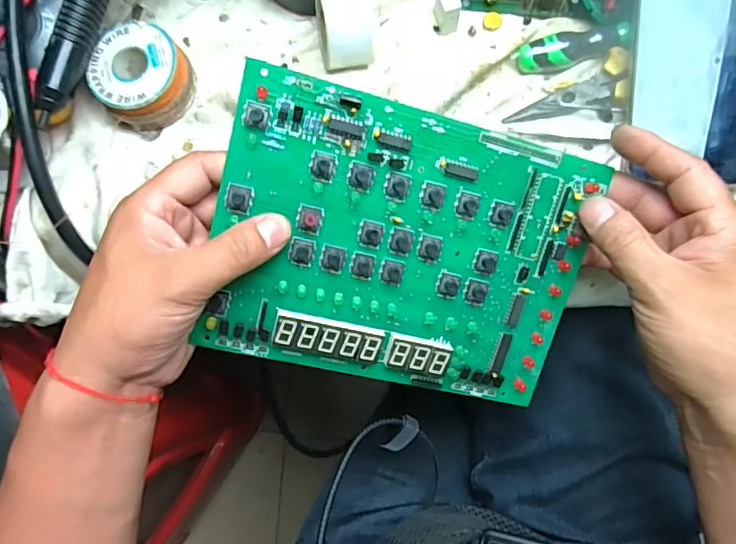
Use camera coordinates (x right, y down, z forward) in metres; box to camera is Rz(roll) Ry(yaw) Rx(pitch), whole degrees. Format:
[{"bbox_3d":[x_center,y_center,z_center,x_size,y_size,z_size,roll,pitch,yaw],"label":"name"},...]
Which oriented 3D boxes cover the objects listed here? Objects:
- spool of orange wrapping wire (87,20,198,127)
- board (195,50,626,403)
[{"bbox_3d":[-0.170,-0.147,0.381,0.066,0.027,0.067,0,82,3],"label":"spool of orange wrapping wire"},{"bbox_3d":[0.021,-0.010,0.295,0.209,0.009,0.158,13,101,-11],"label":"board"}]

